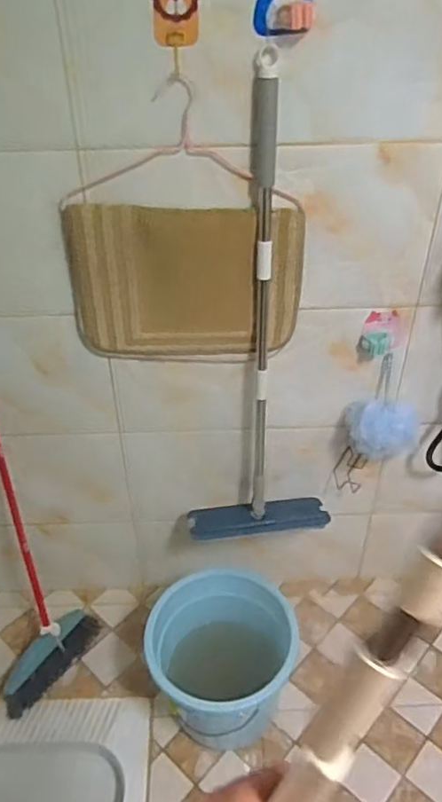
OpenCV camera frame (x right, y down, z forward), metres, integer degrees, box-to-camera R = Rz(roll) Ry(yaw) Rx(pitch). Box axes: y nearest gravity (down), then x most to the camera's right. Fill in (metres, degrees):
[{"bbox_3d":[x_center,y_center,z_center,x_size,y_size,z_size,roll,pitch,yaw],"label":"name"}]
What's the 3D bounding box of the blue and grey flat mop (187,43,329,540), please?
[{"bbox_3d":[0.084,-0.097,1.150,0.295,0.978,0.131,3,39,4],"label":"blue and grey flat mop"}]

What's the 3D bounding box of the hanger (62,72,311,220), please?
[{"bbox_3d":[-0.063,-0.402,0.969,0.409,0.201,0.025,-1,39,-1],"label":"hanger"}]

